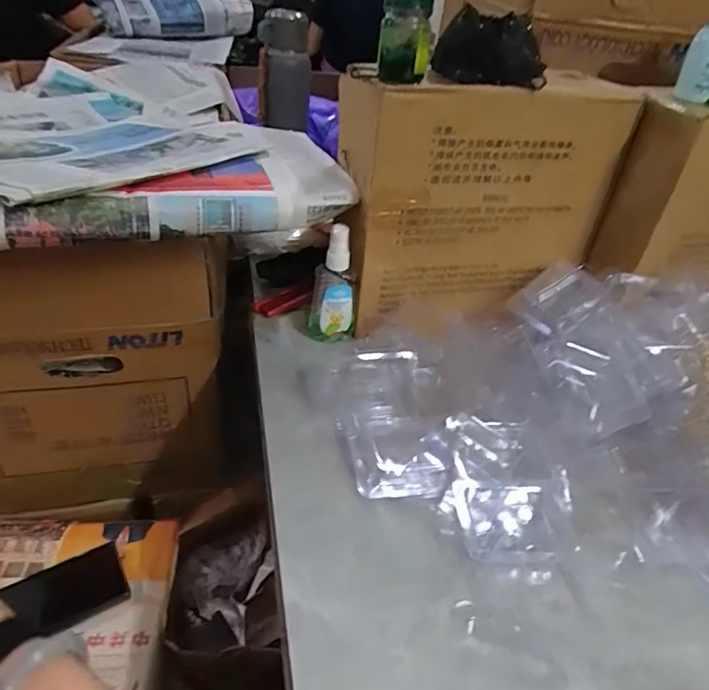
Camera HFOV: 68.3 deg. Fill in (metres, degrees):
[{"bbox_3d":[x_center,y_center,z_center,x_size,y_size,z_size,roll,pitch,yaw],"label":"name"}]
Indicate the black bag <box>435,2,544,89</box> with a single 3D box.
[{"bbox_3d":[0.126,-0.272,0.481,0.072,0.049,0.085,-14,42,-27],"label":"black bag"}]

